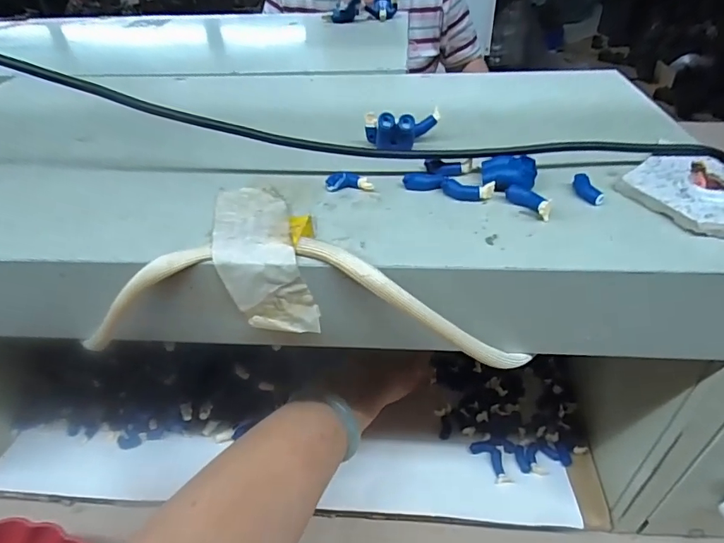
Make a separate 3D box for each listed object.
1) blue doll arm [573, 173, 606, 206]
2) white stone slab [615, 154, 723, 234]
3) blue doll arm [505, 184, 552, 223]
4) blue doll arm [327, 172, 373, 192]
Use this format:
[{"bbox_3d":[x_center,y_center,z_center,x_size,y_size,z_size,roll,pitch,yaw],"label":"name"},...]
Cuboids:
[{"bbox_3d":[0.125,-0.046,0.259,0.009,0.005,0.024,-9,40,-7],"label":"blue doll arm"},{"bbox_3d":[0.187,-0.039,0.239,0.063,0.013,0.095,-14,41,-14],"label":"white stone slab"},{"bbox_3d":[0.092,-0.038,0.251,0.010,0.008,0.028,-24,44,-24],"label":"blue doll arm"},{"bbox_3d":[-0.007,-0.054,0.275,0.028,0.008,0.009,1,40,4],"label":"blue doll arm"}]

